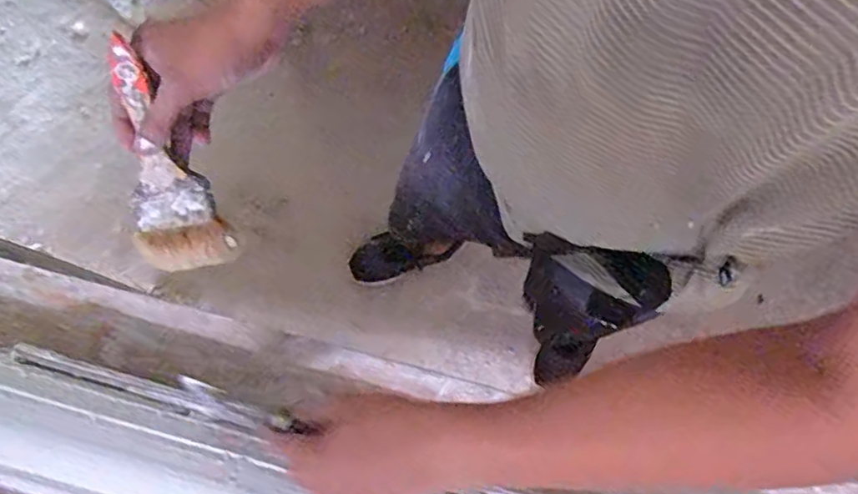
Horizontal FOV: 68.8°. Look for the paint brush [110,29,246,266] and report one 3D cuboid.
[{"bbox_3d":[-0.215,-0.066,0.499,0.076,0.026,0.190,-11,119,-3],"label":"paint brush"}]

